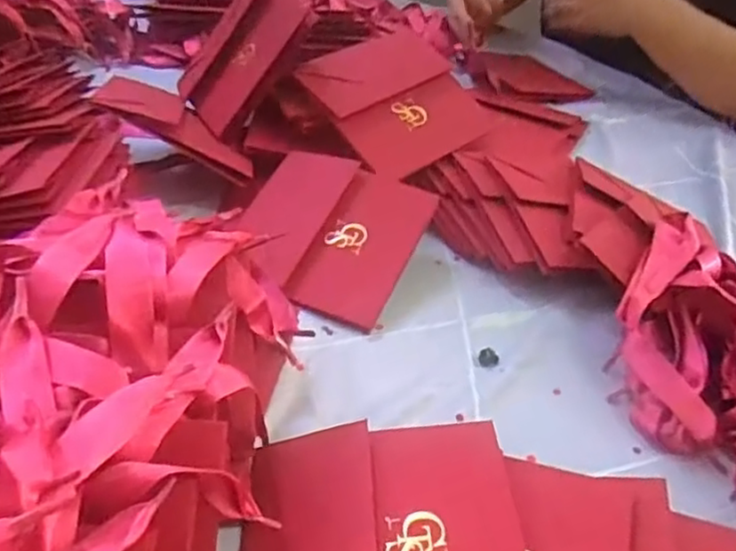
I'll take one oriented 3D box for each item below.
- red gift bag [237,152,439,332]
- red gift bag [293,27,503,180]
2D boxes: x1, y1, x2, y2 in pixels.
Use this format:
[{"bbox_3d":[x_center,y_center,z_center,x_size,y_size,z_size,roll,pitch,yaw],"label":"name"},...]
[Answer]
[{"bbox_3d":[-0.033,-0.036,0.525,0.137,0.013,0.140,21,57,13],"label":"red gift bag"},{"bbox_3d":[0.030,-0.166,0.619,0.153,0.026,0.146,-31,77,-27],"label":"red gift bag"}]

